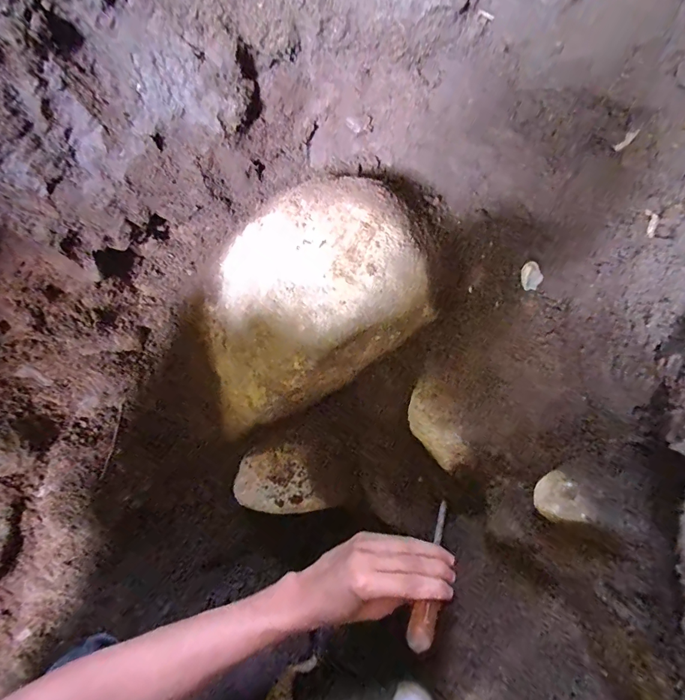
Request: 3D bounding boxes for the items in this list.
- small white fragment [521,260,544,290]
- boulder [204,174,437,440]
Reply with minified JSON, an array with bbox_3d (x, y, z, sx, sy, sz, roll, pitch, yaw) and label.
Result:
[{"bbox_3d":[0.211,-0.083,0.446,0.024,0.019,0.026,37,69,19],"label":"small white fragment"},{"bbox_3d":[-0.049,-0.065,0.469,0.265,0.194,0.196,-17,62,-7],"label":"boulder"}]

